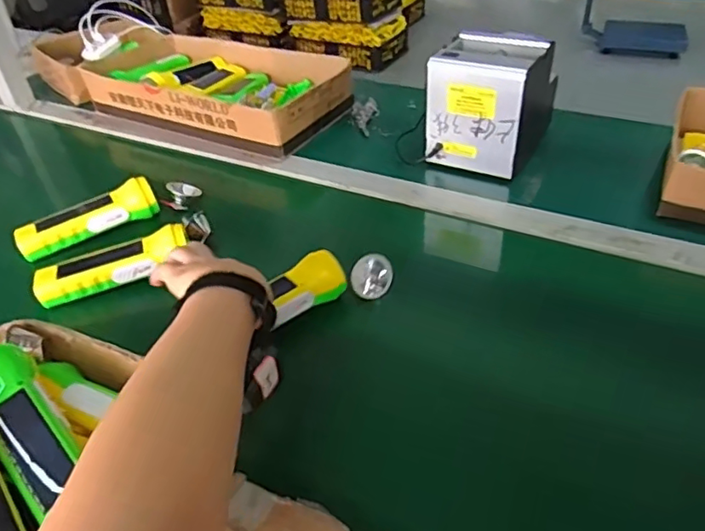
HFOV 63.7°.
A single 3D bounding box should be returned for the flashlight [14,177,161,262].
[{"bbox_3d":[-0.325,-0.060,0.695,0.166,0.042,0.040,-24,44,-20],"label":"flashlight"}]

